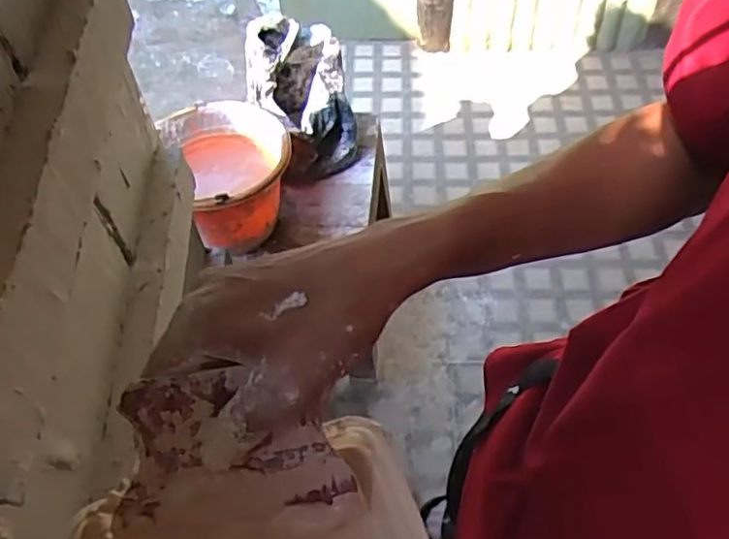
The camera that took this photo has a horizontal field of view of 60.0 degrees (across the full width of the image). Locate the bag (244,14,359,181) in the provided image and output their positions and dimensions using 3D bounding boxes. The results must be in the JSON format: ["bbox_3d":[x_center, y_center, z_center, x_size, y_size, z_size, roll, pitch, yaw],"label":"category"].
[{"bbox_3d":[-0.125,-0.344,1.261,0.203,0.262,0.209,-9,57,-4],"label":"bag"}]

